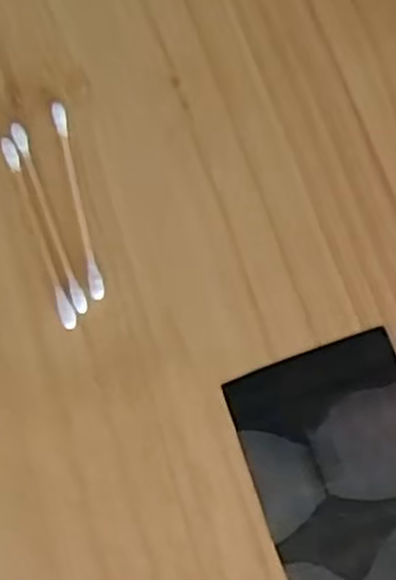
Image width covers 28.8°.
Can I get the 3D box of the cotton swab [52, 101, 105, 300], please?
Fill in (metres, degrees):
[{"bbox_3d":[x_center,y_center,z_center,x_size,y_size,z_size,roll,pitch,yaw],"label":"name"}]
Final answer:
[{"bbox_3d":[-0.042,-0.032,0.269,0.005,0.004,0.072,-13,80,-3],"label":"cotton swab"}]

